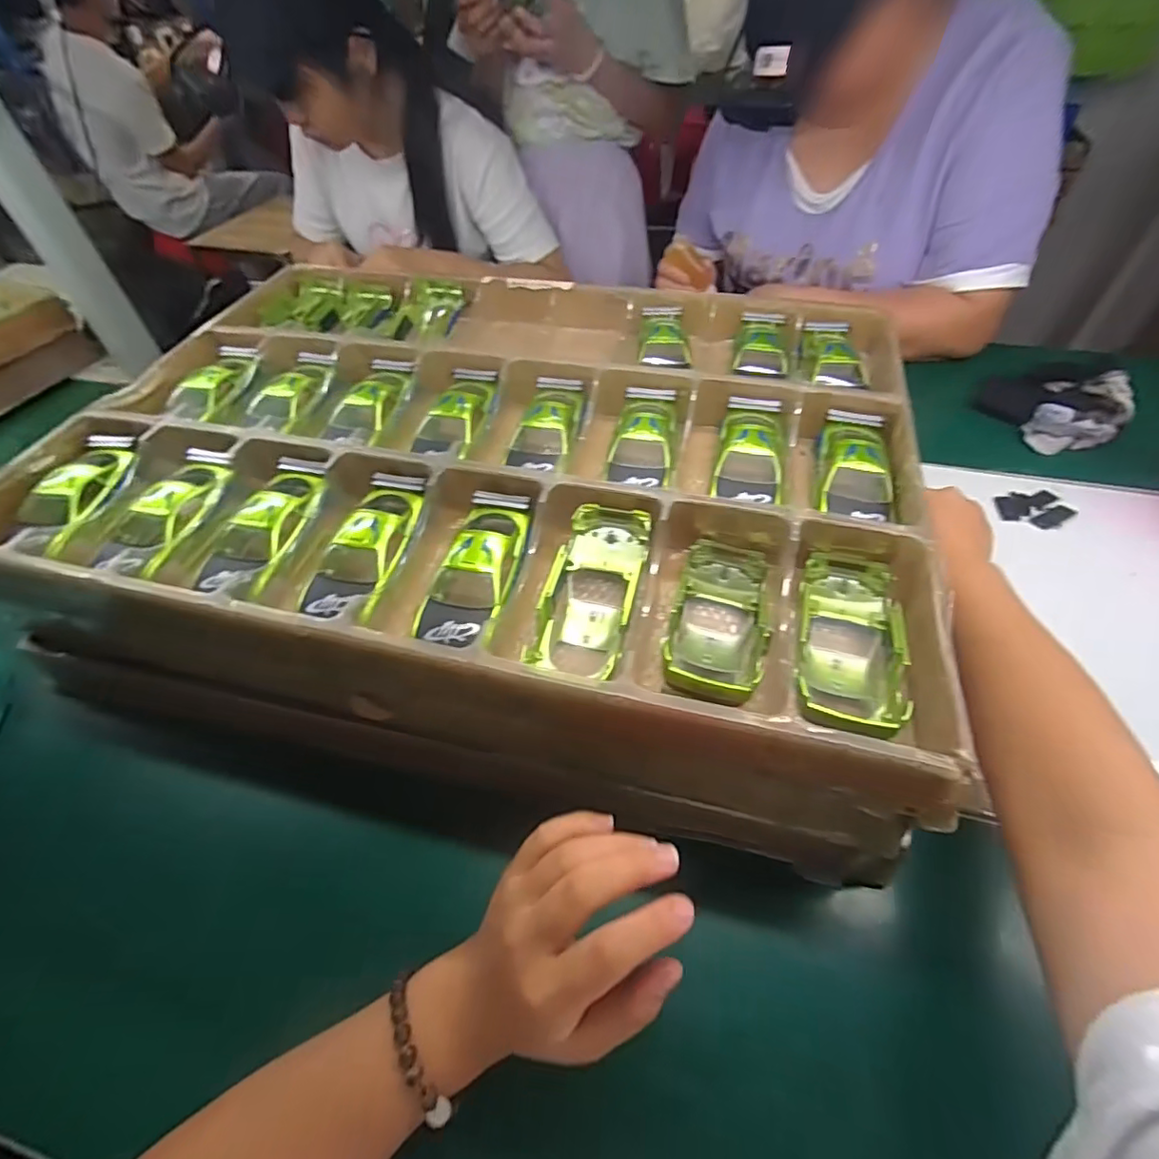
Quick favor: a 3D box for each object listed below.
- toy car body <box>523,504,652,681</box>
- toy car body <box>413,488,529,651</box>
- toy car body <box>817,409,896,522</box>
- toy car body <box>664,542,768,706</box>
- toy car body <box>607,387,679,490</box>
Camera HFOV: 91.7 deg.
[{"bbox_3d":[0.010,0.007,0.356,0.054,0.039,0.117,11,51,14],"label":"toy car body"},{"bbox_3d":[-0.064,-0.004,0.375,0.054,0.046,0.123,8,50,12],"label":"toy car body"},{"bbox_3d":[0.205,-0.087,0.418,0.048,0.024,0.111,9,51,12],"label":"toy car body"},{"bbox_3d":[0.083,0.026,0.338,0.054,0.030,0.133,9,36,13],"label":"toy car body"},{"bbox_3d":[0.051,-0.114,0.445,0.049,0.025,0.113,4,50,9],"label":"toy car body"}]

